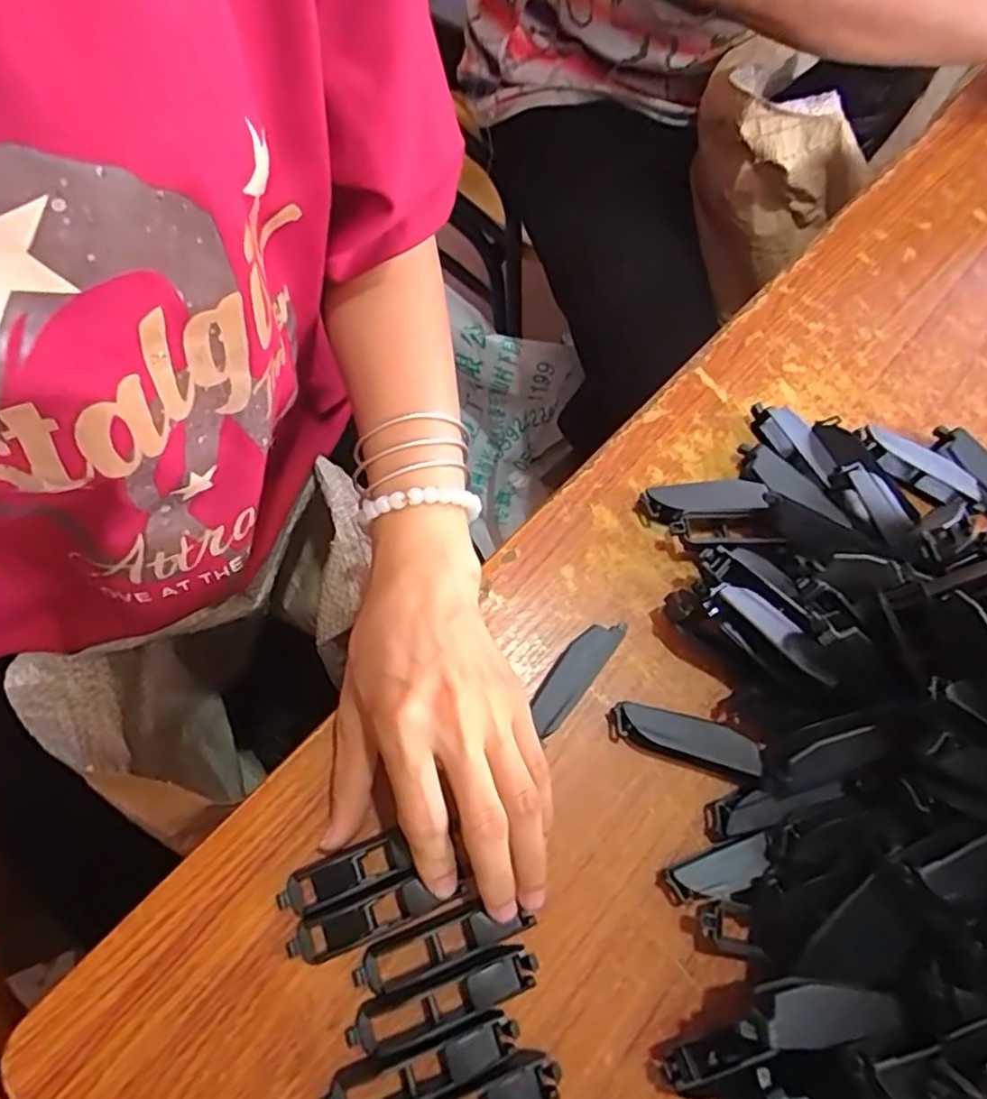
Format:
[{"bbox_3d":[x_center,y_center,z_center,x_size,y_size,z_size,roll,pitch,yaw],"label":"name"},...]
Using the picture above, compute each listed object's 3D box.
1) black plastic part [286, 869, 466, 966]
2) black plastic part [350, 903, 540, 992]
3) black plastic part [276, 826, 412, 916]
[{"bbox_3d":[-0.054,0.151,0.271,0.063,0.013,0.018,-26,69,3],"label":"black plastic part"},{"bbox_3d":[-0.021,0.161,0.271,0.075,0.012,0.020,-19,68,-1],"label":"black plastic part"},{"bbox_3d":[-0.063,0.136,0.276,0.057,0.010,0.017,-25,69,3],"label":"black plastic part"}]

